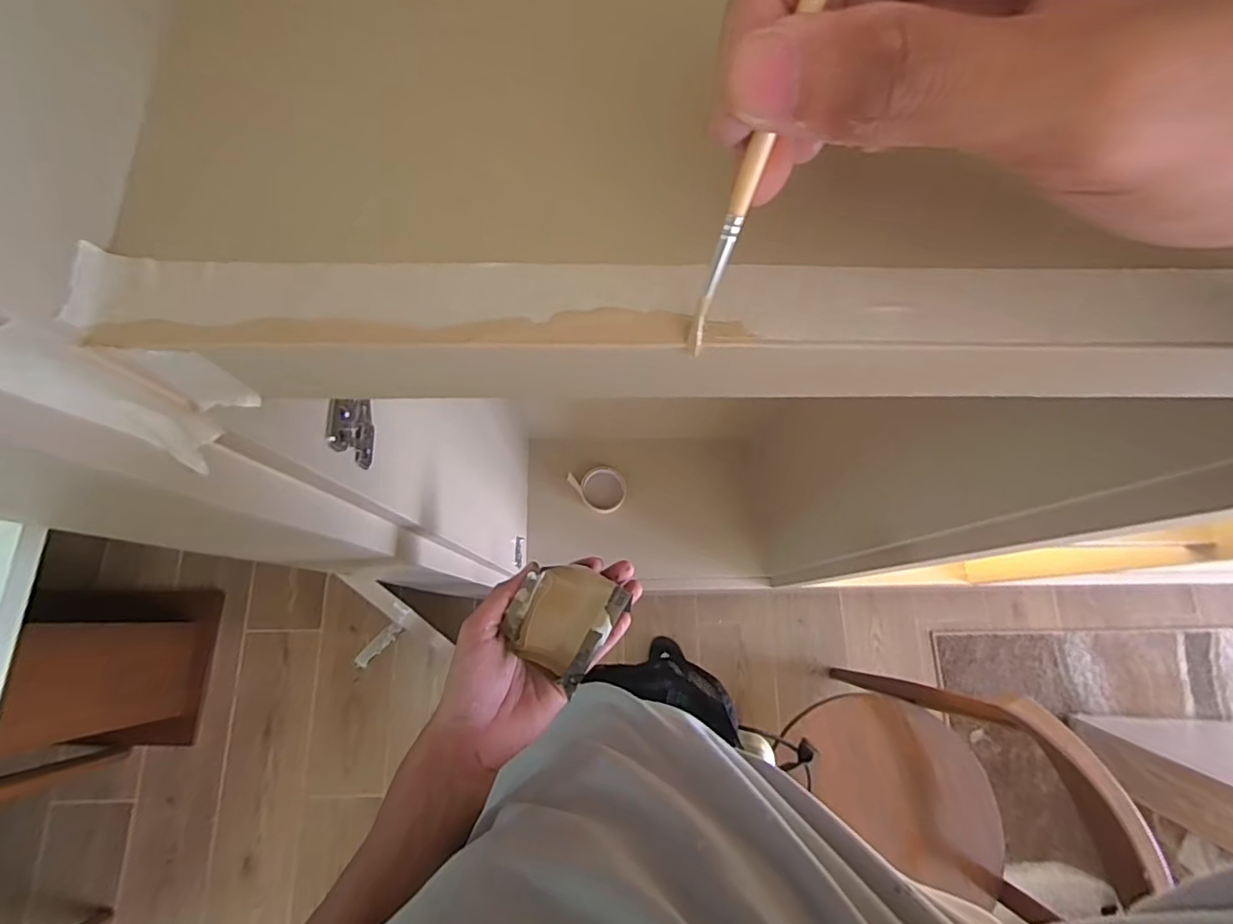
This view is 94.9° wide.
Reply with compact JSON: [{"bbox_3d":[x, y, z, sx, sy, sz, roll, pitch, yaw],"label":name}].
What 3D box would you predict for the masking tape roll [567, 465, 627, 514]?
[{"bbox_3d":[-0.030,0.046,1.085,0.085,0.022,0.106,-39,79,-11],"label":"masking tape roll"}]

